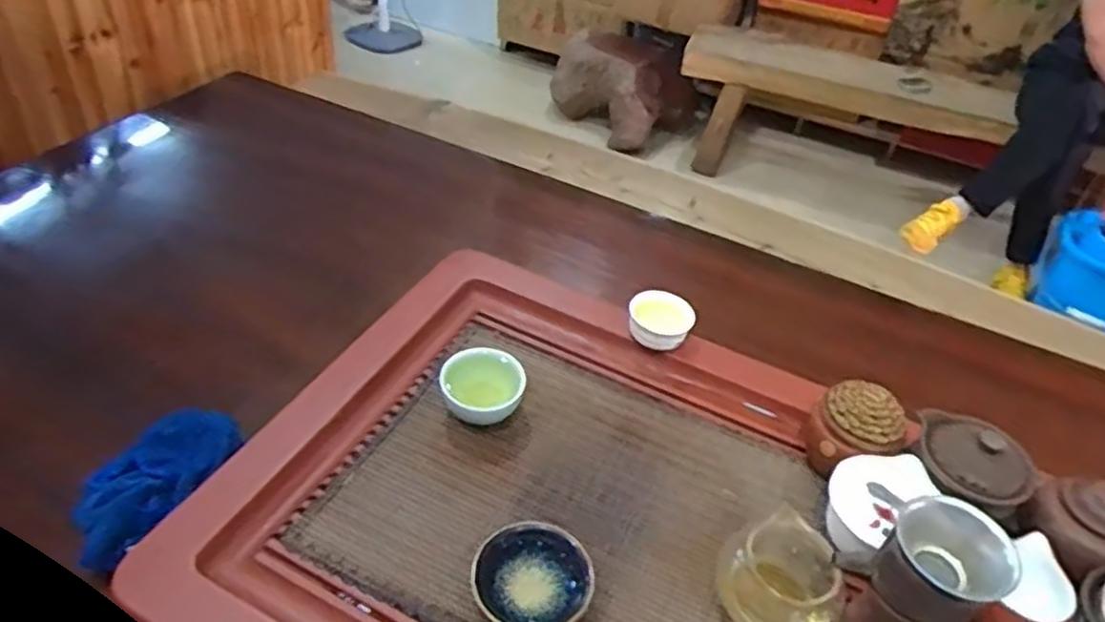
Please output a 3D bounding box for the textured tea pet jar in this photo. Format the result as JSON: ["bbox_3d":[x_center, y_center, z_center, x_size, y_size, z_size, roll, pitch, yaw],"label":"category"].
[{"bbox_3d":[0.250,0.111,0.627,0.072,0.085,0.069,4,40,-3],"label":"textured tea pet jar"}]

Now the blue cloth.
[{"bbox_3d":[-0.318,0.134,0.595,0.090,0.034,0.138,30,45,25],"label":"blue cloth"}]

